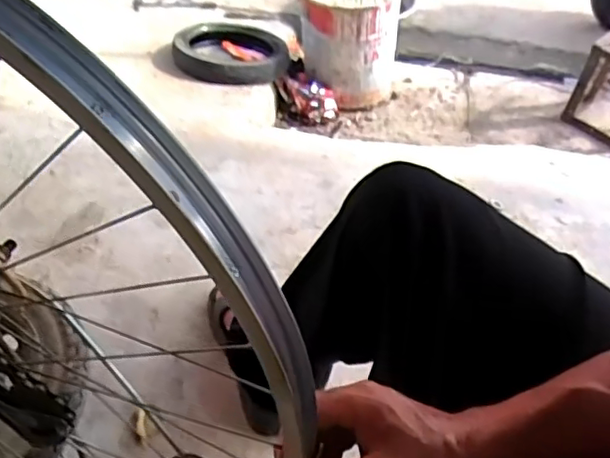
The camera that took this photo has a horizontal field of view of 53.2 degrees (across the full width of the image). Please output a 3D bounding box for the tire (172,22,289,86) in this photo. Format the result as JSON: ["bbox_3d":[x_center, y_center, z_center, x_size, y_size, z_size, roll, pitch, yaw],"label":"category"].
[{"bbox_3d":[-0.218,-0.524,1.833,0.345,0.082,0.345,-5,48,-10],"label":"tire"}]

